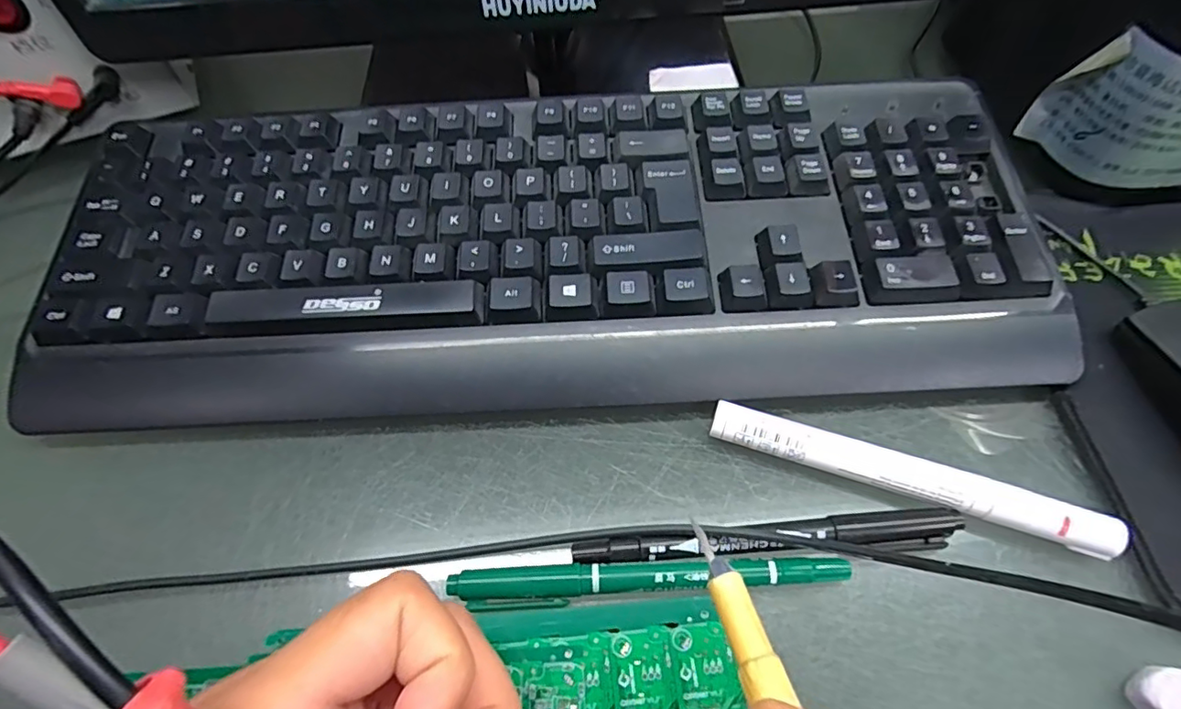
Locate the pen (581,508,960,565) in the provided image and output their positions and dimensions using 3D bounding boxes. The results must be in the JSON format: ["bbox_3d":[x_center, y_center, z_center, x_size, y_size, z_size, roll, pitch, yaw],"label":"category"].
[{"bbox_3d":[0.064,0.068,0.204,0.138,0.013,0.013,-5,60,-1],"label":"pen"}]

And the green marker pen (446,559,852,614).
[{"bbox_3d":[0.021,0.081,0.199,0.137,0.013,0.014,-4,60,0],"label":"green marker pen"}]

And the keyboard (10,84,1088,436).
[{"bbox_3d":[-0.021,-0.052,0.256,0.422,0.030,0.149,-2,65,0],"label":"keyboard"}]

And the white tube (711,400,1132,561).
[{"bbox_3d":[0.116,0.047,0.212,0.141,0.018,0.014,17,62,11],"label":"white tube"}]

